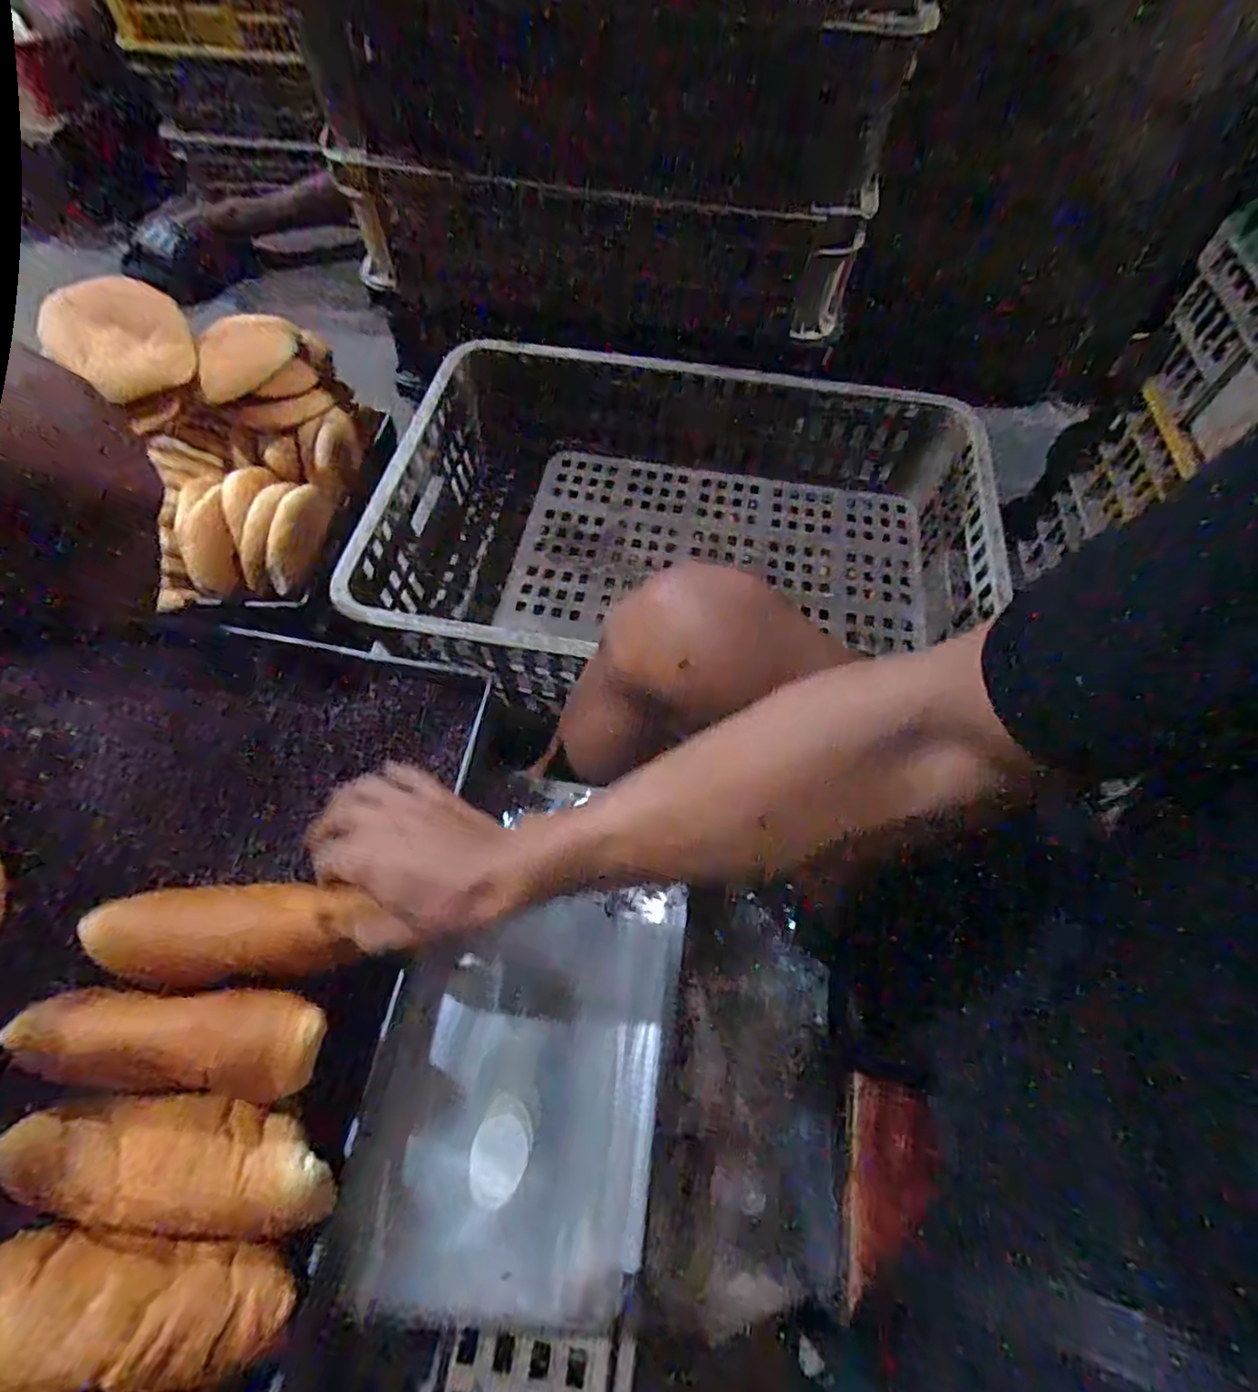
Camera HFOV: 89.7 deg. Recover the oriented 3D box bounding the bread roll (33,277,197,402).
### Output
[{"bbox_3d":[-0.562,-0.396,0.700,0.131,0.038,0.119,-26,99,-19],"label":"bread roll"}]

